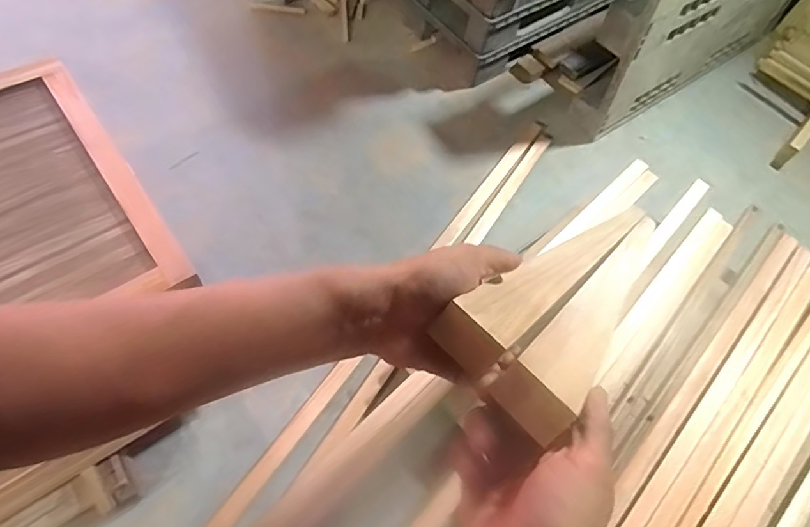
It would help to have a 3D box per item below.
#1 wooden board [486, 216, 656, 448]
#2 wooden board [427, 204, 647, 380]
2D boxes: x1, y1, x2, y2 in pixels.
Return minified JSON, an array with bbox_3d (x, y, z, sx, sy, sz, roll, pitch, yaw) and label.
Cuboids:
[{"bbox_3d":[0.255,0.020,0.615,0.047,0.035,0.754,40,26,17],"label":"wooden board"},{"bbox_3d":[0.257,-0.022,0.697,0.047,0.035,0.891,41,26,18],"label":"wooden board"}]

